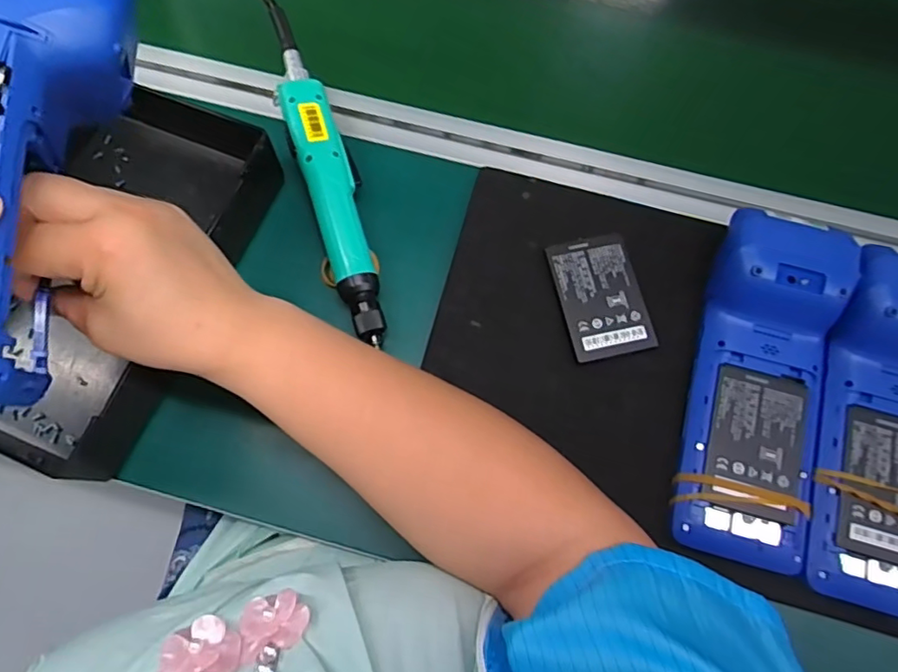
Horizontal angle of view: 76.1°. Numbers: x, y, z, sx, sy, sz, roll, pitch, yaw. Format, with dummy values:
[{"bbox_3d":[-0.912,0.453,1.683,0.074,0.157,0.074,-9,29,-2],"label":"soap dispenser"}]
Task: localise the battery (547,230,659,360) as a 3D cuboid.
[{"bbox_3d":[0.106,-0.027,0.404,0.055,0.011,0.087,-11,73,-4],"label":"battery"}]

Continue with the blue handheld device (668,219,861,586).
[{"bbox_3d":[0.200,0.029,0.359,0.079,0.046,0.213,15,73,4],"label":"blue handheld device"}]

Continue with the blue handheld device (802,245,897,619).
[{"bbox_3d":[0.274,0.058,0.358,0.081,0.041,0.217,11,87,3],"label":"blue handheld device"}]

